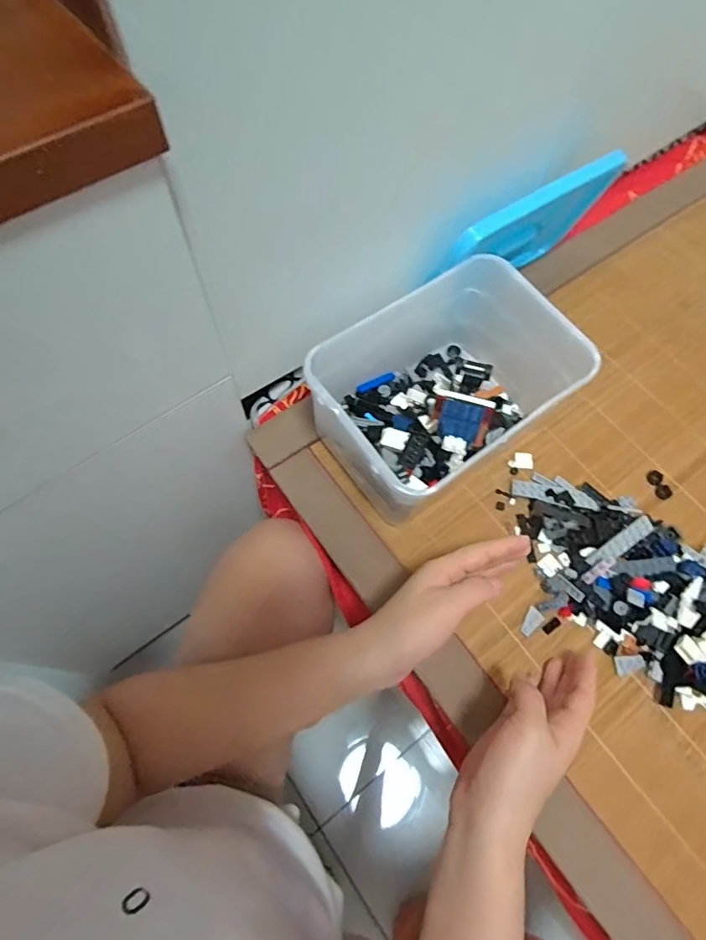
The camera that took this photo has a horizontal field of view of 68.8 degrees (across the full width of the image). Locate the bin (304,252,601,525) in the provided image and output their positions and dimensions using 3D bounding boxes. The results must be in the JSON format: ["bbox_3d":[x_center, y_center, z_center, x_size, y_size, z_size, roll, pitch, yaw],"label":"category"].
[{"bbox_3d":[0.078,-0.064,0.464,0.215,0.123,0.149,-34,71,-16],"label":"bin"}]

